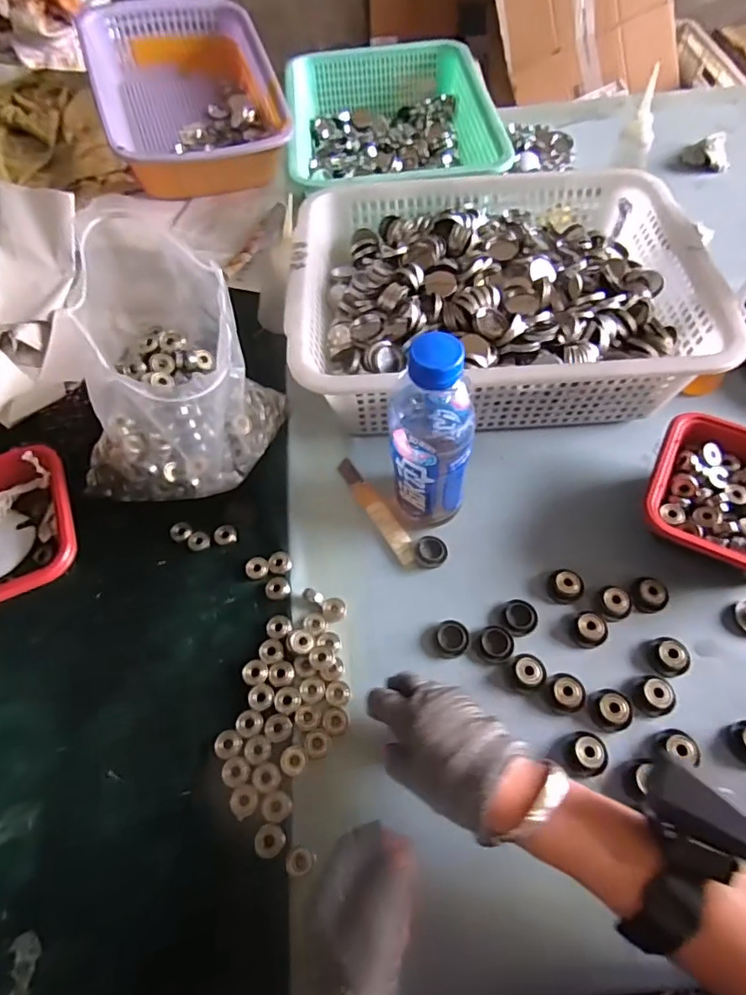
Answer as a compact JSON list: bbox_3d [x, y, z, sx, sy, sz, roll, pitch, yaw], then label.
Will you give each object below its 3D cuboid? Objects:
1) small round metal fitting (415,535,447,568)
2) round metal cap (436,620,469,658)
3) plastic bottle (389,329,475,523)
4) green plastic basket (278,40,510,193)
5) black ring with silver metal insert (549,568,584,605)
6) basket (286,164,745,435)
[{"bbox_3d":[0.056,0.052,0.526,0.031,0.011,0.033,-1,57,2],"label":"small round metal fitting"},{"bbox_3d":[0.071,0.124,0.480,0.028,0.009,0.033,10,59,9],"label":"round metal cap"},{"bbox_3d":[0.051,-0.043,0.465,0.062,0.210,0.059,26,63,18],"label":"plastic bottle"},{"bbox_3d":[0.024,-0.543,0.818,0.283,0.101,0.421,-6,58,1],"label":"green plastic basket"},{"bbox_3d":[0.178,0.081,0.498,0.033,0.013,0.029,-23,59,-11],"label":"black ring with silver metal insert"},{"bbox_3d":[0.133,-0.229,0.614,0.426,0.101,0.331,-1,59,4],"label":"basket"}]

